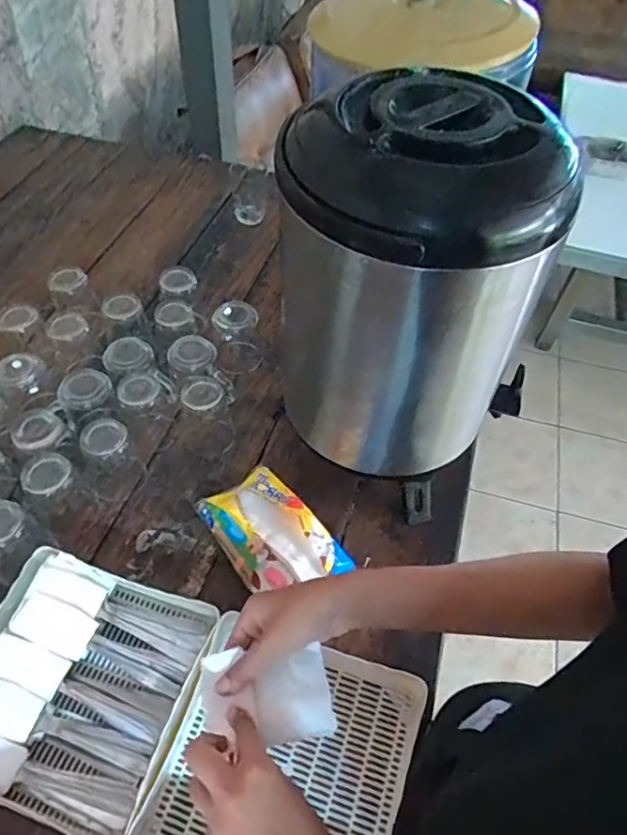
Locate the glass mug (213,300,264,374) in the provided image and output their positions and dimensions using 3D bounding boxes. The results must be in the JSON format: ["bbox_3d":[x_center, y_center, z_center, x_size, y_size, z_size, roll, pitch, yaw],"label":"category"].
[{"bbox_3d":[-0.112,-0.118,0.825,0.066,0.106,0.062,-5,53,-7],"label":"glass mug"}]

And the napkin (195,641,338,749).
[{"bbox_3d":[-0.037,0.213,0.428,0.101,0.010,0.064,-2,53,-5],"label":"napkin"}]

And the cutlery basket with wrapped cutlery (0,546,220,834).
[{"bbox_3d":[-0.230,0.259,0.542,0.203,0.064,0.213,16,54,9],"label":"cutlery basket with wrapped cutlery"}]

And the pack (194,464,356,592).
[{"bbox_3d":[-0.049,0.136,0.650,0.110,0.062,0.159,-30,60,-23],"label":"pack"}]

